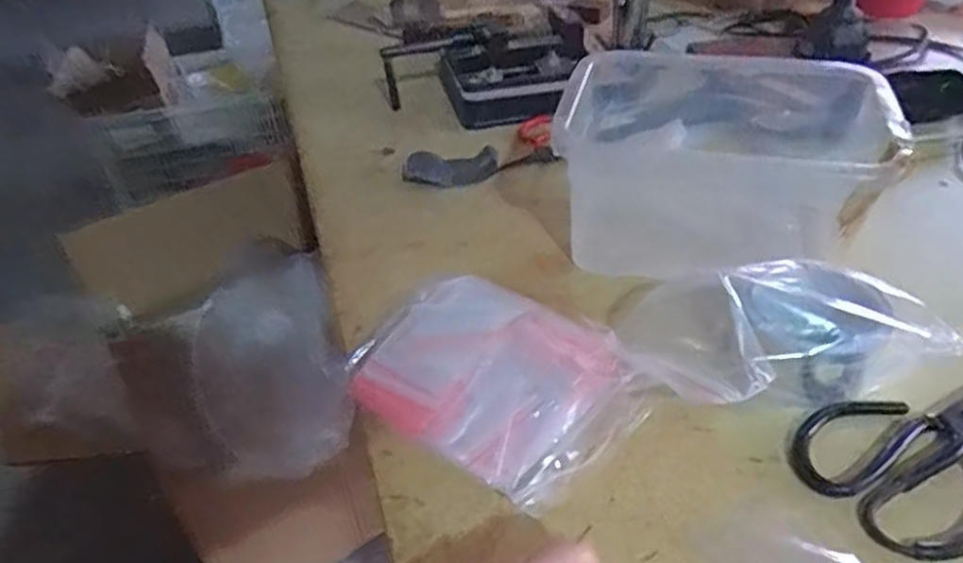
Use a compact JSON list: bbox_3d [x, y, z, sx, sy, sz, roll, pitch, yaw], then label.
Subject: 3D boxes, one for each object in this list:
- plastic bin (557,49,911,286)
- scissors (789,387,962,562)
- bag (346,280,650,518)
[{"bbox_3d":[0.189,-0.095,0.583,0.235,0.125,0.163,11,40,16],"label":"plastic bin"},{"bbox_3d":[0.273,0.092,0.427,0.171,0.009,0.102,-23,42,-25],"label":"scissors"},{"bbox_3d":[0.010,0.060,0.460,0.168,0.044,0.127,27,46,32],"label":"bag"}]

